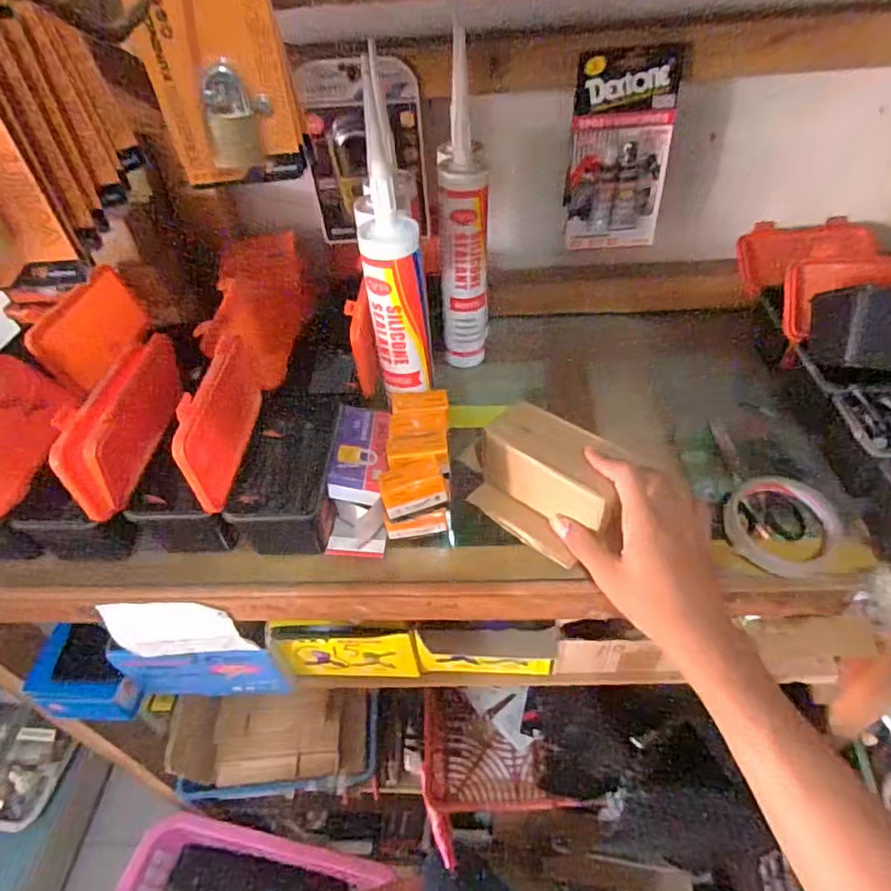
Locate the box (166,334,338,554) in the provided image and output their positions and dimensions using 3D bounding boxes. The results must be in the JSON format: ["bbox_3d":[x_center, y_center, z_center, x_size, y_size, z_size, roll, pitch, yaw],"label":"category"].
[{"bbox_3d":[-0.148,-0.012,0.494,0.090,0.133,0.183,-7,45,-2],"label":"box"}]

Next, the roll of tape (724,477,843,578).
[{"bbox_3d":[0.279,0.069,0.475,0.089,0.018,0.089,-3,45,3],"label":"roll of tape"}]

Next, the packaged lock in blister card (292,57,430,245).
[{"bbox_3d":[-0.083,-0.302,0.596,0.122,0.176,0.028,-3,45,2],"label":"packaged lock in blister card"}]

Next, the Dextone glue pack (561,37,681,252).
[{"bbox_3d":[0.175,-0.291,0.577,0.096,0.182,0.019,3,46,8],"label":"Dextone glue pack"}]

